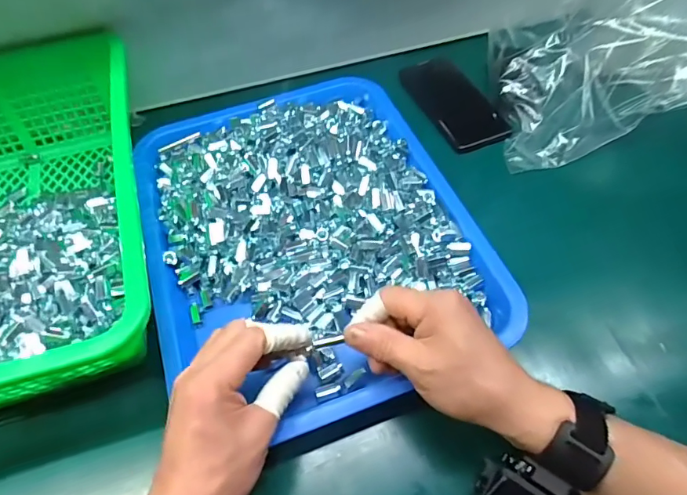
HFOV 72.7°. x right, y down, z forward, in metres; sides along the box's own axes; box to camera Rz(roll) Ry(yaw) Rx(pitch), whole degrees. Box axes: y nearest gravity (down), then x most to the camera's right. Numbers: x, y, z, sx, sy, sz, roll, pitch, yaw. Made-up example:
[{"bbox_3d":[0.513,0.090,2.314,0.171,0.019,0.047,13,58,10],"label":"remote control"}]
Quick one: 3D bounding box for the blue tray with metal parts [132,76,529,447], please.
[{"bbox_3d":[-0.040,-0.026,0.469,0.297,0.049,0.372,-18,56,-9],"label":"blue tray with metal parts"}]

